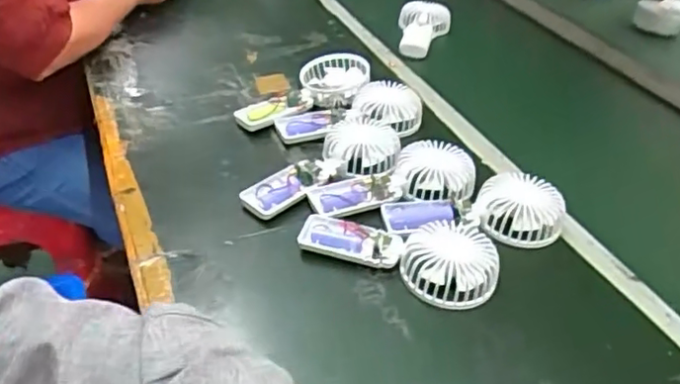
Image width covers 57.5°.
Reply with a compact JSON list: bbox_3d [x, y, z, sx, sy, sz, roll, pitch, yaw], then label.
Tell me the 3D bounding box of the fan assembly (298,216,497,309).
[{"bbox_3d":[0.057,0.048,0.581,0.184,0.033,0.094,20,41,17],"label":"fan assembly"}]

